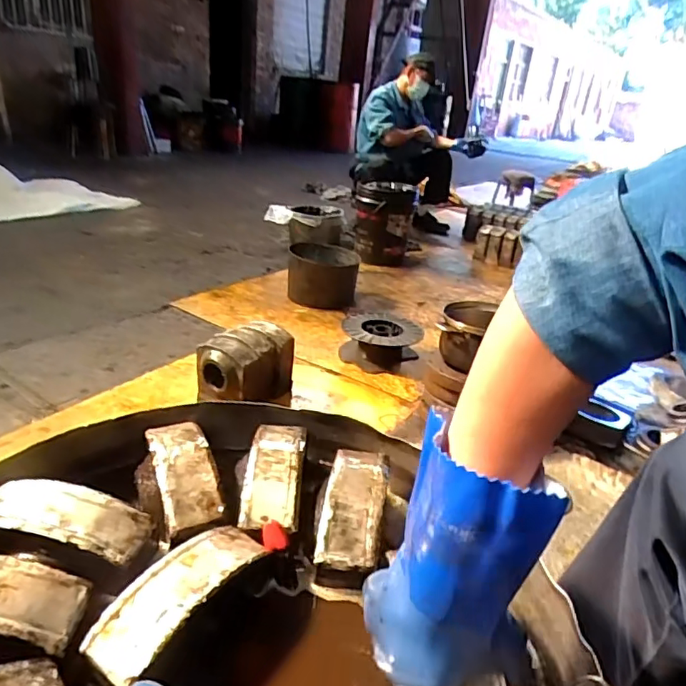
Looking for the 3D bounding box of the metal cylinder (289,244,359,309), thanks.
[{"bbox_3d":[-0.059,-0.224,1.863,0.253,0.178,0.198,0,26,-16],"label":"metal cylinder"}]

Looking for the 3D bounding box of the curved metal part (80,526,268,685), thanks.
[{"bbox_3d":[-0.134,0.204,0.455,0.054,0.030,0.158,21,28,26],"label":"curved metal part"}]

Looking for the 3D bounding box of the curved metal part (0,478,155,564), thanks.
[{"bbox_3d":[-0.263,0.161,0.508,0.159,0.025,0.061,10,25,4],"label":"curved metal part"}]

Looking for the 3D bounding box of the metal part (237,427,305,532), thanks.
[{"bbox_3d":[-0.074,0.140,0.597,0.059,0.033,0.145,6,25,-3],"label":"metal part"}]

